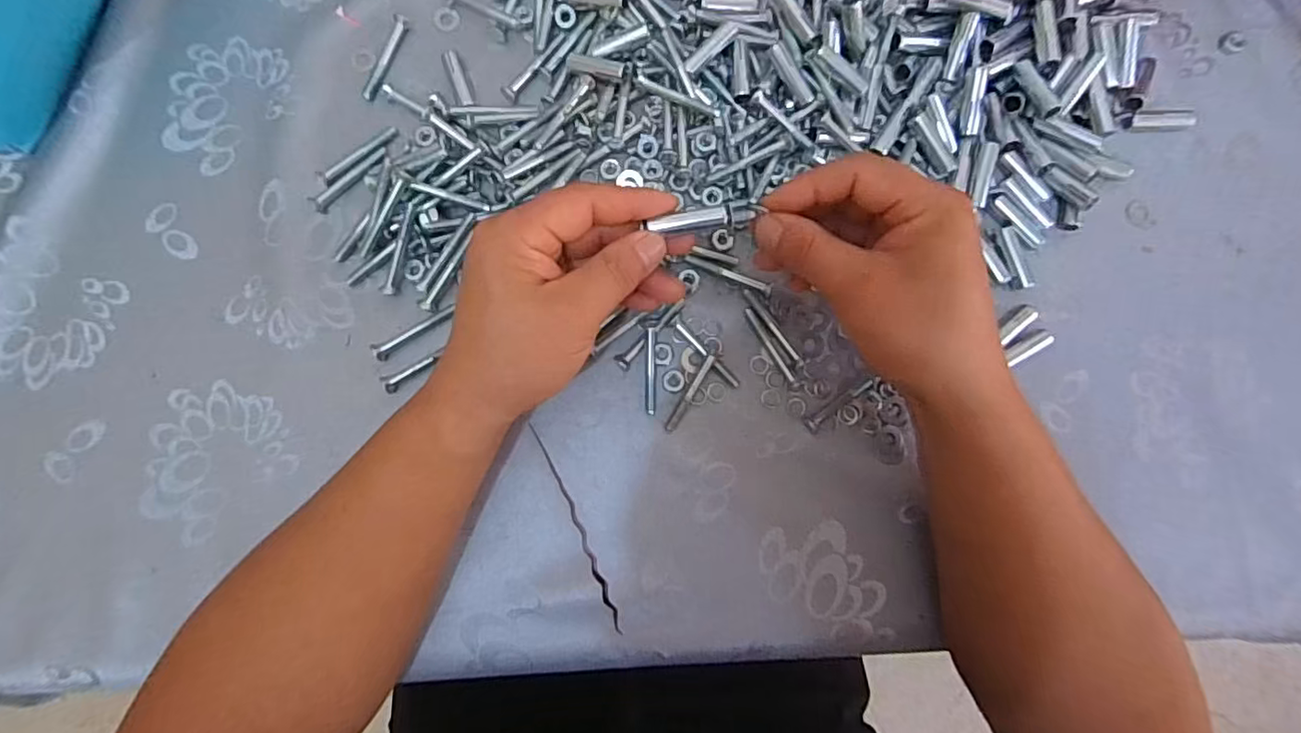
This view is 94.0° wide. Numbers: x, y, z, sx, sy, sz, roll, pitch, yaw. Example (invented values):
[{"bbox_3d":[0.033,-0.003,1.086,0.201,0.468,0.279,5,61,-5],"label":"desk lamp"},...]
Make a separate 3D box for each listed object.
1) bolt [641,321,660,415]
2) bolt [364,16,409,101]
[{"bbox_3d":[0.000,-0.001,0.356,0.010,0.007,0.055,0,83,-2],"label":"bolt"},{"bbox_3d":[-0.165,-0.193,0.379,0.008,0.005,0.057,20,83,1],"label":"bolt"}]

